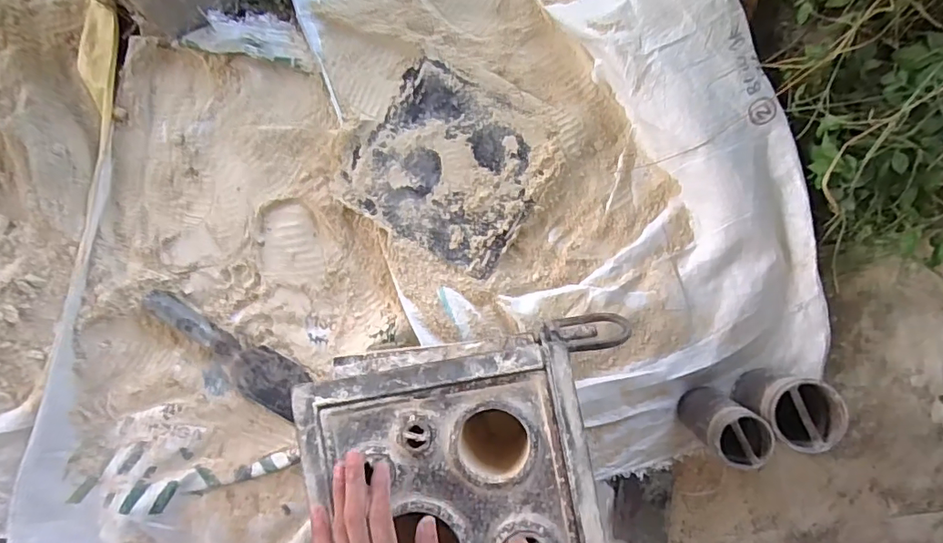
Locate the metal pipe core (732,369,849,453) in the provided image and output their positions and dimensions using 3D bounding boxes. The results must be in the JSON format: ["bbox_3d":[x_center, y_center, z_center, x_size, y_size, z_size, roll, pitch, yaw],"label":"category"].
[{"bbox_3d":[0.353,0.153,0.590,0.074,0.103,0.071,0,86,3],"label":"metal pipe core"}]

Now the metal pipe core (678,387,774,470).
[{"bbox_3d":[0.286,0.174,0.590,0.073,0.093,0.065,32,88,5],"label":"metal pipe core"}]

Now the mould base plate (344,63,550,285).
[{"bbox_3d":[-0.025,-0.135,0.677,0.224,0.012,0.211,32,88,5],"label":"mould base plate"}]

